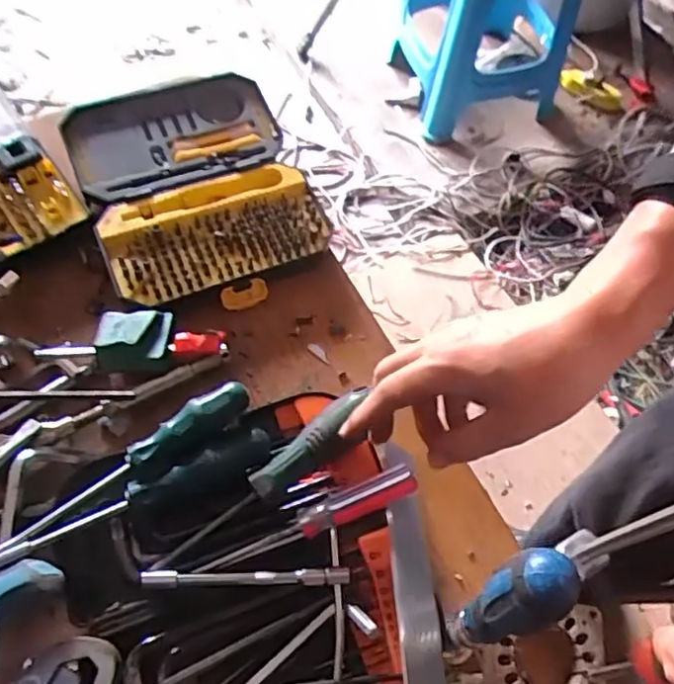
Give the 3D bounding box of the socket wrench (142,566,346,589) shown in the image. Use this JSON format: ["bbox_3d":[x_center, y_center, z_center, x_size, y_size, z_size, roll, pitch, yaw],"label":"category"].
[{"bbox_3d":[-0.057,0.148,0.386,0.128,0.008,0.011,0,63,-3],"label":"socket wrench"}]

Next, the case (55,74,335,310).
[{"bbox_3d":[-0.123,-0.137,0.537,0.178,0.026,0.234,-20,66,-13],"label":"case"}]

